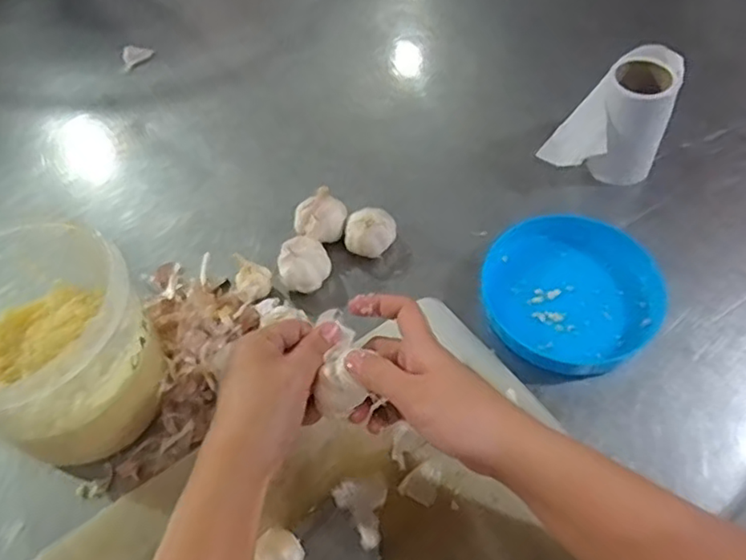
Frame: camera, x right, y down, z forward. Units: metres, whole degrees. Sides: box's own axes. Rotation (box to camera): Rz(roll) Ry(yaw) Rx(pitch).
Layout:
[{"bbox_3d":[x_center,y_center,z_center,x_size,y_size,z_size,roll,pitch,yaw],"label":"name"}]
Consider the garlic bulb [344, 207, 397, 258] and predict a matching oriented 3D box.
[{"bbox_3d":[-0.002,-0.038,0.552,0.044,0.041,0.035,-4,56,-1],"label":"garlic bulb"}]

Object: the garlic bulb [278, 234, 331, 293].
[{"bbox_3d":[-0.059,-0.011,0.537,0.042,0.045,0.045,-1,56,2],"label":"garlic bulb"}]

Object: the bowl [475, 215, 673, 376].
[{"bbox_3d":[0.159,0.009,0.513,0.139,0.032,0.136,-2,54,2],"label":"bowl"}]

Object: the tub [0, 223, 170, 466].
[{"bbox_3d":[-0.225,0.051,0.437,0.136,0.129,0.124,-1,56,2],"label":"tub"}]

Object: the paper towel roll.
[{"bbox_3d":[0.221,-0.145,0.571,0.092,0.101,0.068,-9,57,-4],"label":"paper towel roll"}]

